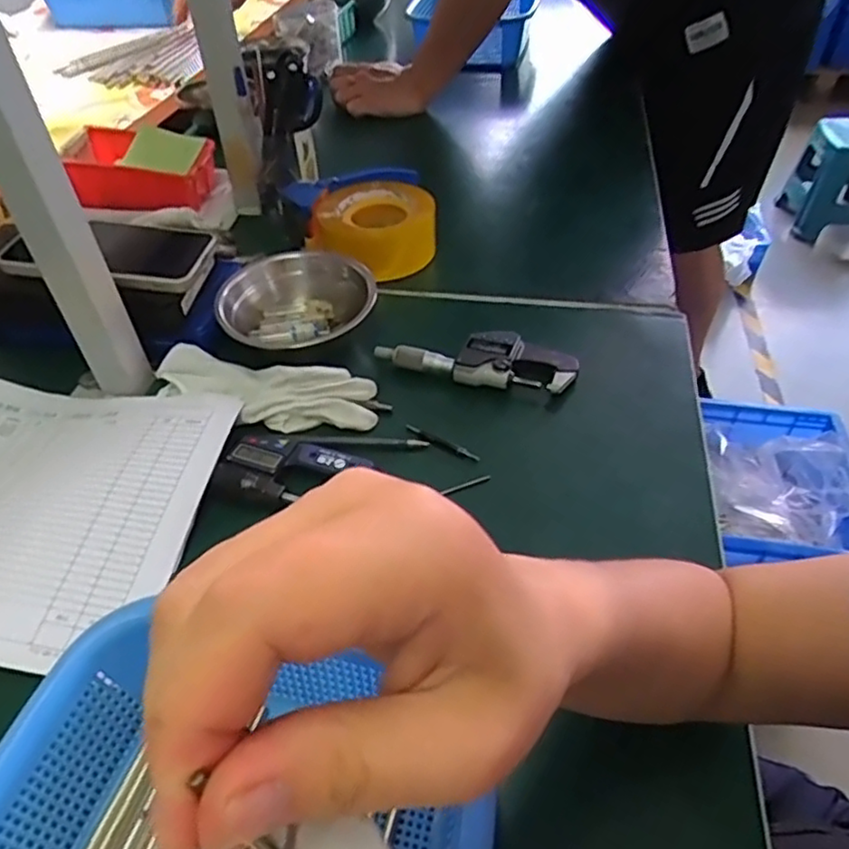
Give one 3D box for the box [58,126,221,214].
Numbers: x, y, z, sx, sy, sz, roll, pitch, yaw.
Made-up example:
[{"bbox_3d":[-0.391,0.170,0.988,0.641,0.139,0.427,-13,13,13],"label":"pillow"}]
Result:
[{"bbox_3d":[-0.307,-0.276,0.732,0.144,0.059,0.103,1,46,3],"label":"box"}]

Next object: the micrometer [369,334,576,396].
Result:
[{"bbox_3d":[0.043,-0.053,0.546,0.160,0.024,0.048,8,47,9],"label":"micrometer"}]

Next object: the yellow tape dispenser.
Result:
[{"bbox_3d":[-0.065,-0.202,0.669,0.151,0.063,0.097,3,46,4],"label":"yellow tape dispenser"}]

